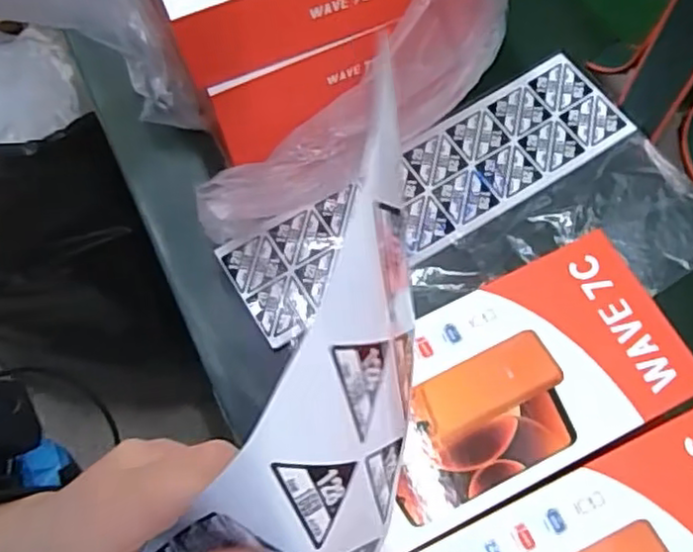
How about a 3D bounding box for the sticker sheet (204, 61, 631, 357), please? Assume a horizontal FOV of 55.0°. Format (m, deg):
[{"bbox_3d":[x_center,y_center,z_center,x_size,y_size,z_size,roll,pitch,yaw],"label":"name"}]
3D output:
[{"bbox_3d":[0.059,-0.059,0.476,0.301,0.007,0.083,-31,69,-10],"label":"sticker sheet"}]

